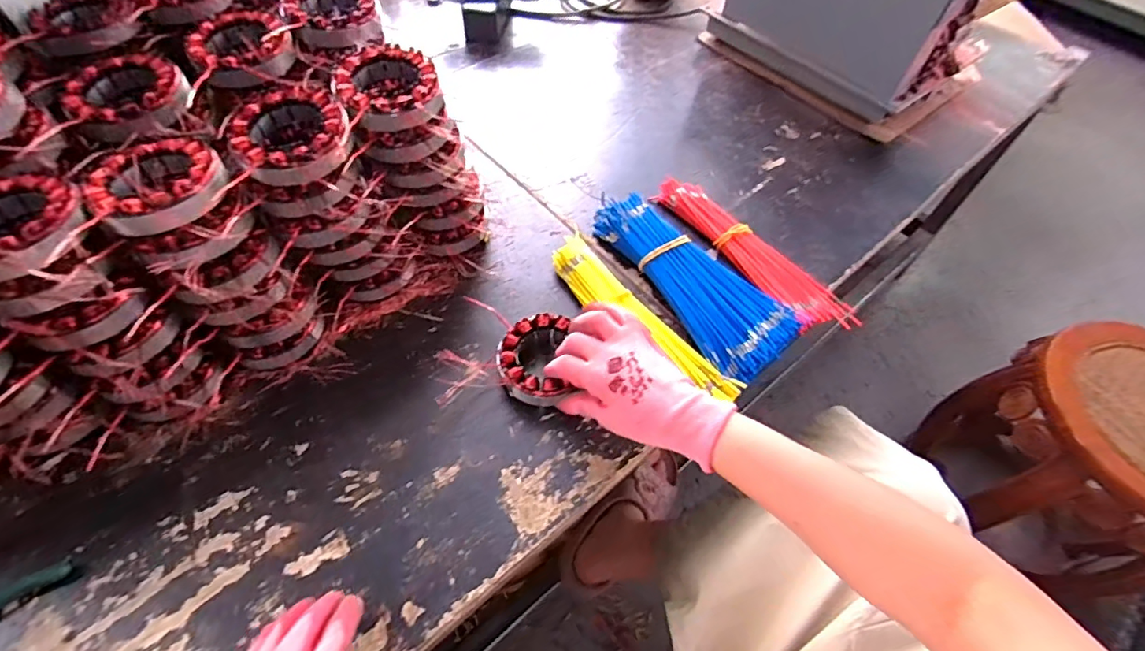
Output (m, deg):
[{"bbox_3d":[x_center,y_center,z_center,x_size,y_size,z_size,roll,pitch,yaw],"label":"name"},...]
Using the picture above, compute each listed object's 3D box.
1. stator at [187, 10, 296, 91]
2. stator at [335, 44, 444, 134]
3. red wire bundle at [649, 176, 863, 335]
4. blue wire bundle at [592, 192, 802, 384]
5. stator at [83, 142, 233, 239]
[{"bbox_3d":[-0.297,-0.249,0.483,0.083,0.026,0.099,-30,62,-23],"label":"stator"},{"bbox_3d":[-0.156,-0.201,0.460,0.079,0.031,0.088,-15,57,-14],"label":"stator"},{"bbox_3d":[0.197,-0.082,0.603,0.066,0.024,0.260,-31,63,-23],"label":"red wire bundle"},{"bbox_3d":[0.126,-0.055,0.567,0.097,0.036,0.248,-27,61,-21],"label":"blue wire bundle"},{"bbox_3d":[-0.302,-0.099,0.396,0.082,0.036,0.085,2,55,-3],"label":"stator"}]

